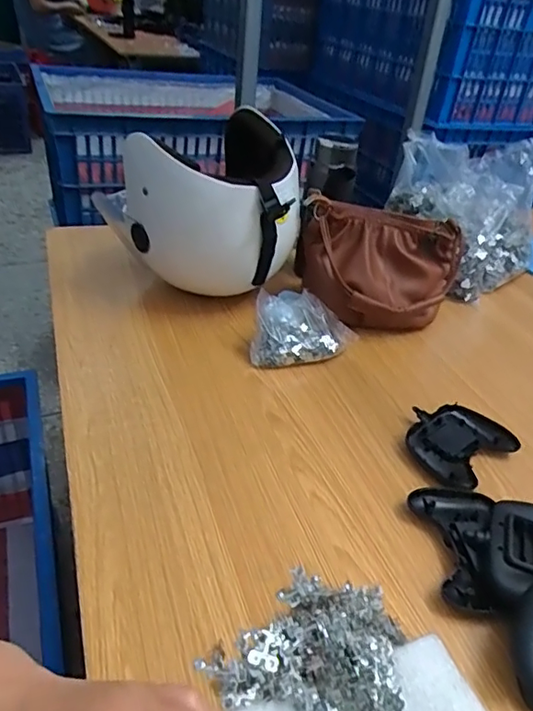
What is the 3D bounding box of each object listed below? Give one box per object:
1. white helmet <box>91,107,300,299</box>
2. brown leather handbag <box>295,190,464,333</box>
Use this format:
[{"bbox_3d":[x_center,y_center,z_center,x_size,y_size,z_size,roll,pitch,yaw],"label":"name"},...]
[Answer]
[{"bbox_3d":[-0.100,-0.222,0.769,0.253,0.214,0.271,-2,36,-13],"label":"white helmet"},{"bbox_3d":[0.155,-0.121,0.781,0.228,0.158,0.120,14,36,12],"label":"brown leather handbag"}]

